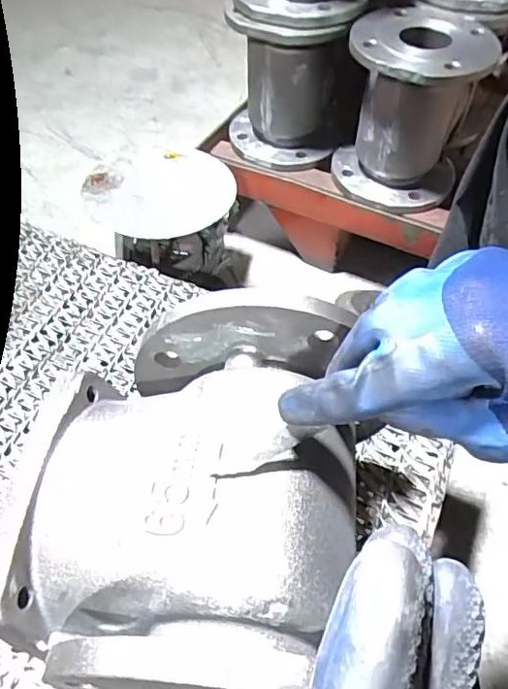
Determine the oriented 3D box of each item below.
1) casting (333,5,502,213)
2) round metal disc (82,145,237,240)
[{"bbox_3d":[0.212,-0.322,0.761,0.177,0.209,0.166,13,52,9],"label":"casting"},{"bbox_3d":[-0.106,-0.177,0.619,0.160,0.009,0.162,1,51,-1],"label":"round metal disc"}]

